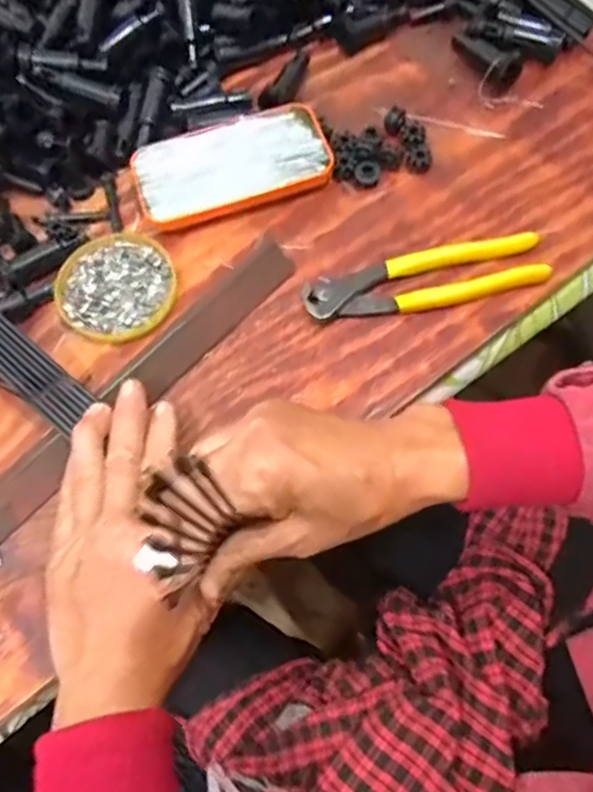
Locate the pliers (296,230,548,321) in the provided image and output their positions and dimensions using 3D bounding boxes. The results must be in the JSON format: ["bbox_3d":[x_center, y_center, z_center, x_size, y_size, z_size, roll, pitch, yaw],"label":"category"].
[{"bbox_3d":[0.088,-0.080,0.430,0.165,0.016,0.042,-12,66,-2],"label":"pliers"}]

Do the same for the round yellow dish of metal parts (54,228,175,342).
[{"bbox_3d":[-0.129,-0.079,0.445,0.085,0.006,0.083,-1,66,2],"label":"round yellow dish of metal parts"}]

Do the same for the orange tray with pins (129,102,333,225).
[{"bbox_3d":[-0.049,-0.173,0.473,0.143,0.020,0.075,-15,66,-4],"label":"orange tray with pins"}]

